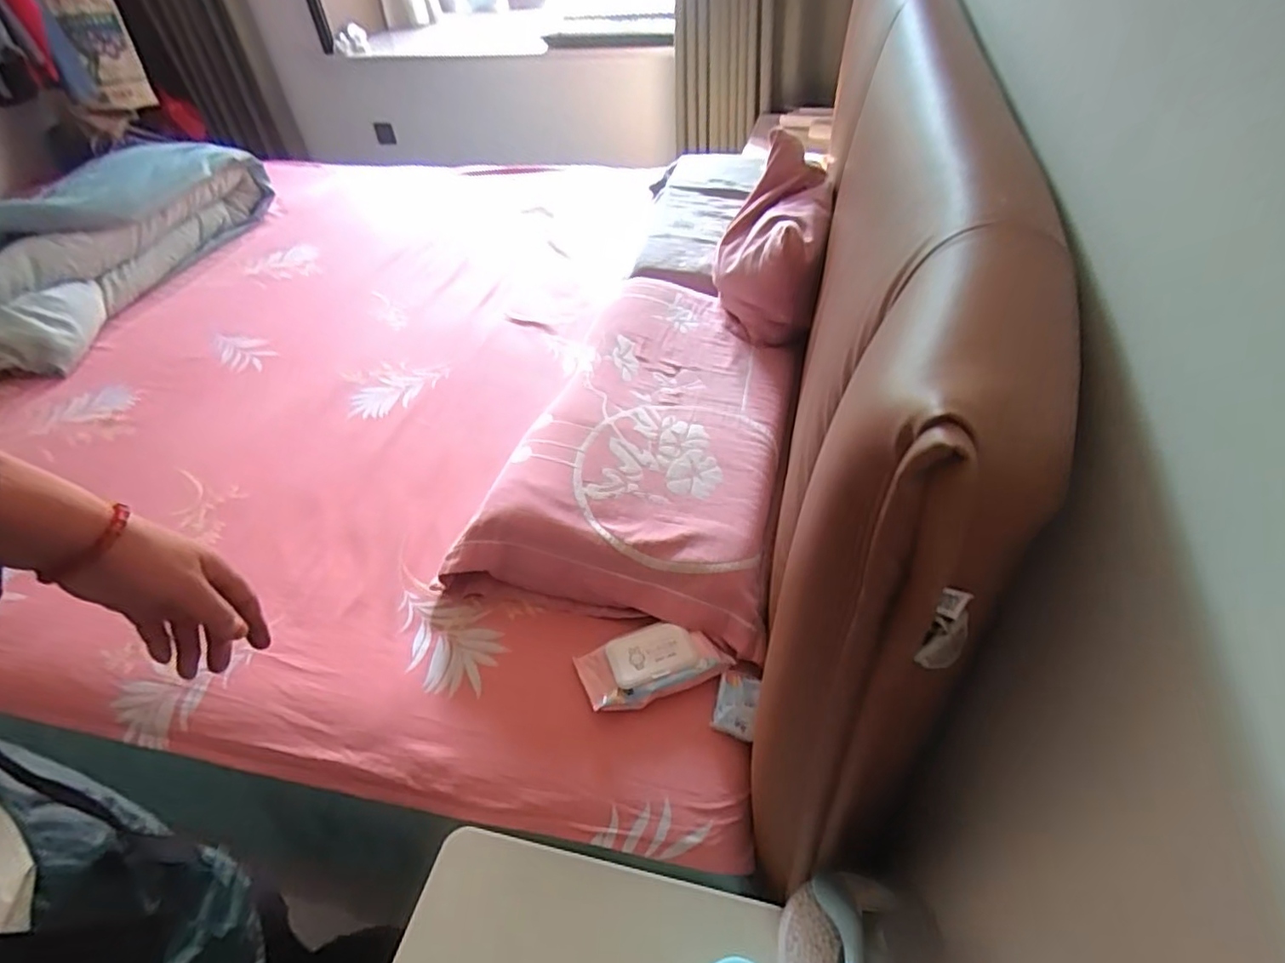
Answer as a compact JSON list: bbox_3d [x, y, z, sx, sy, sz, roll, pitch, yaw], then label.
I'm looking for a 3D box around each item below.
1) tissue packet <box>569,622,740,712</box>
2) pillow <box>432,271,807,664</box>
[{"bbox_3d":[0.011,0.208,0.739,0.160,0.035,0.077,-14,44,-8],"label":"tissue packet"},{"bbox_3d":[0.031,-0.083,0.966,0.384,0.126,0.630,10,46,15],"label":"pillow"}]

